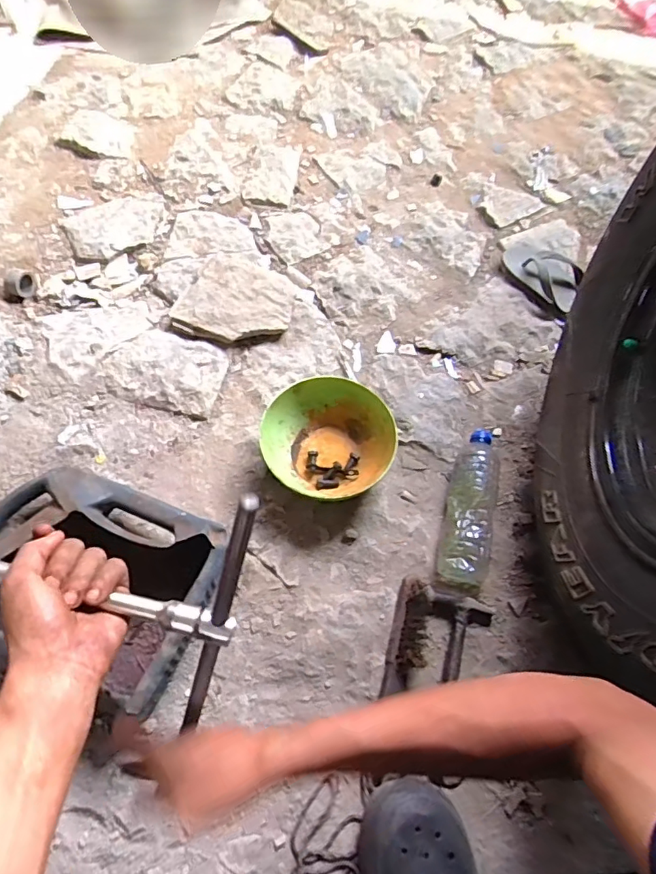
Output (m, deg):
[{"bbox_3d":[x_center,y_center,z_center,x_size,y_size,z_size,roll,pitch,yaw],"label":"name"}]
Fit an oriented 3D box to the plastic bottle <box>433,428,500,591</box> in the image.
[{"bbox_3d":[0.208,0.091,0.742,0.071,0.058,0.266,14,64,3],"label":"plastic bottle"}]

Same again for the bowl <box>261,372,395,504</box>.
[{"bbox_3d":[0.000,0.004,0.766,0.188,0.062,0.177,1,64,-3],"label":"bowl"}]

